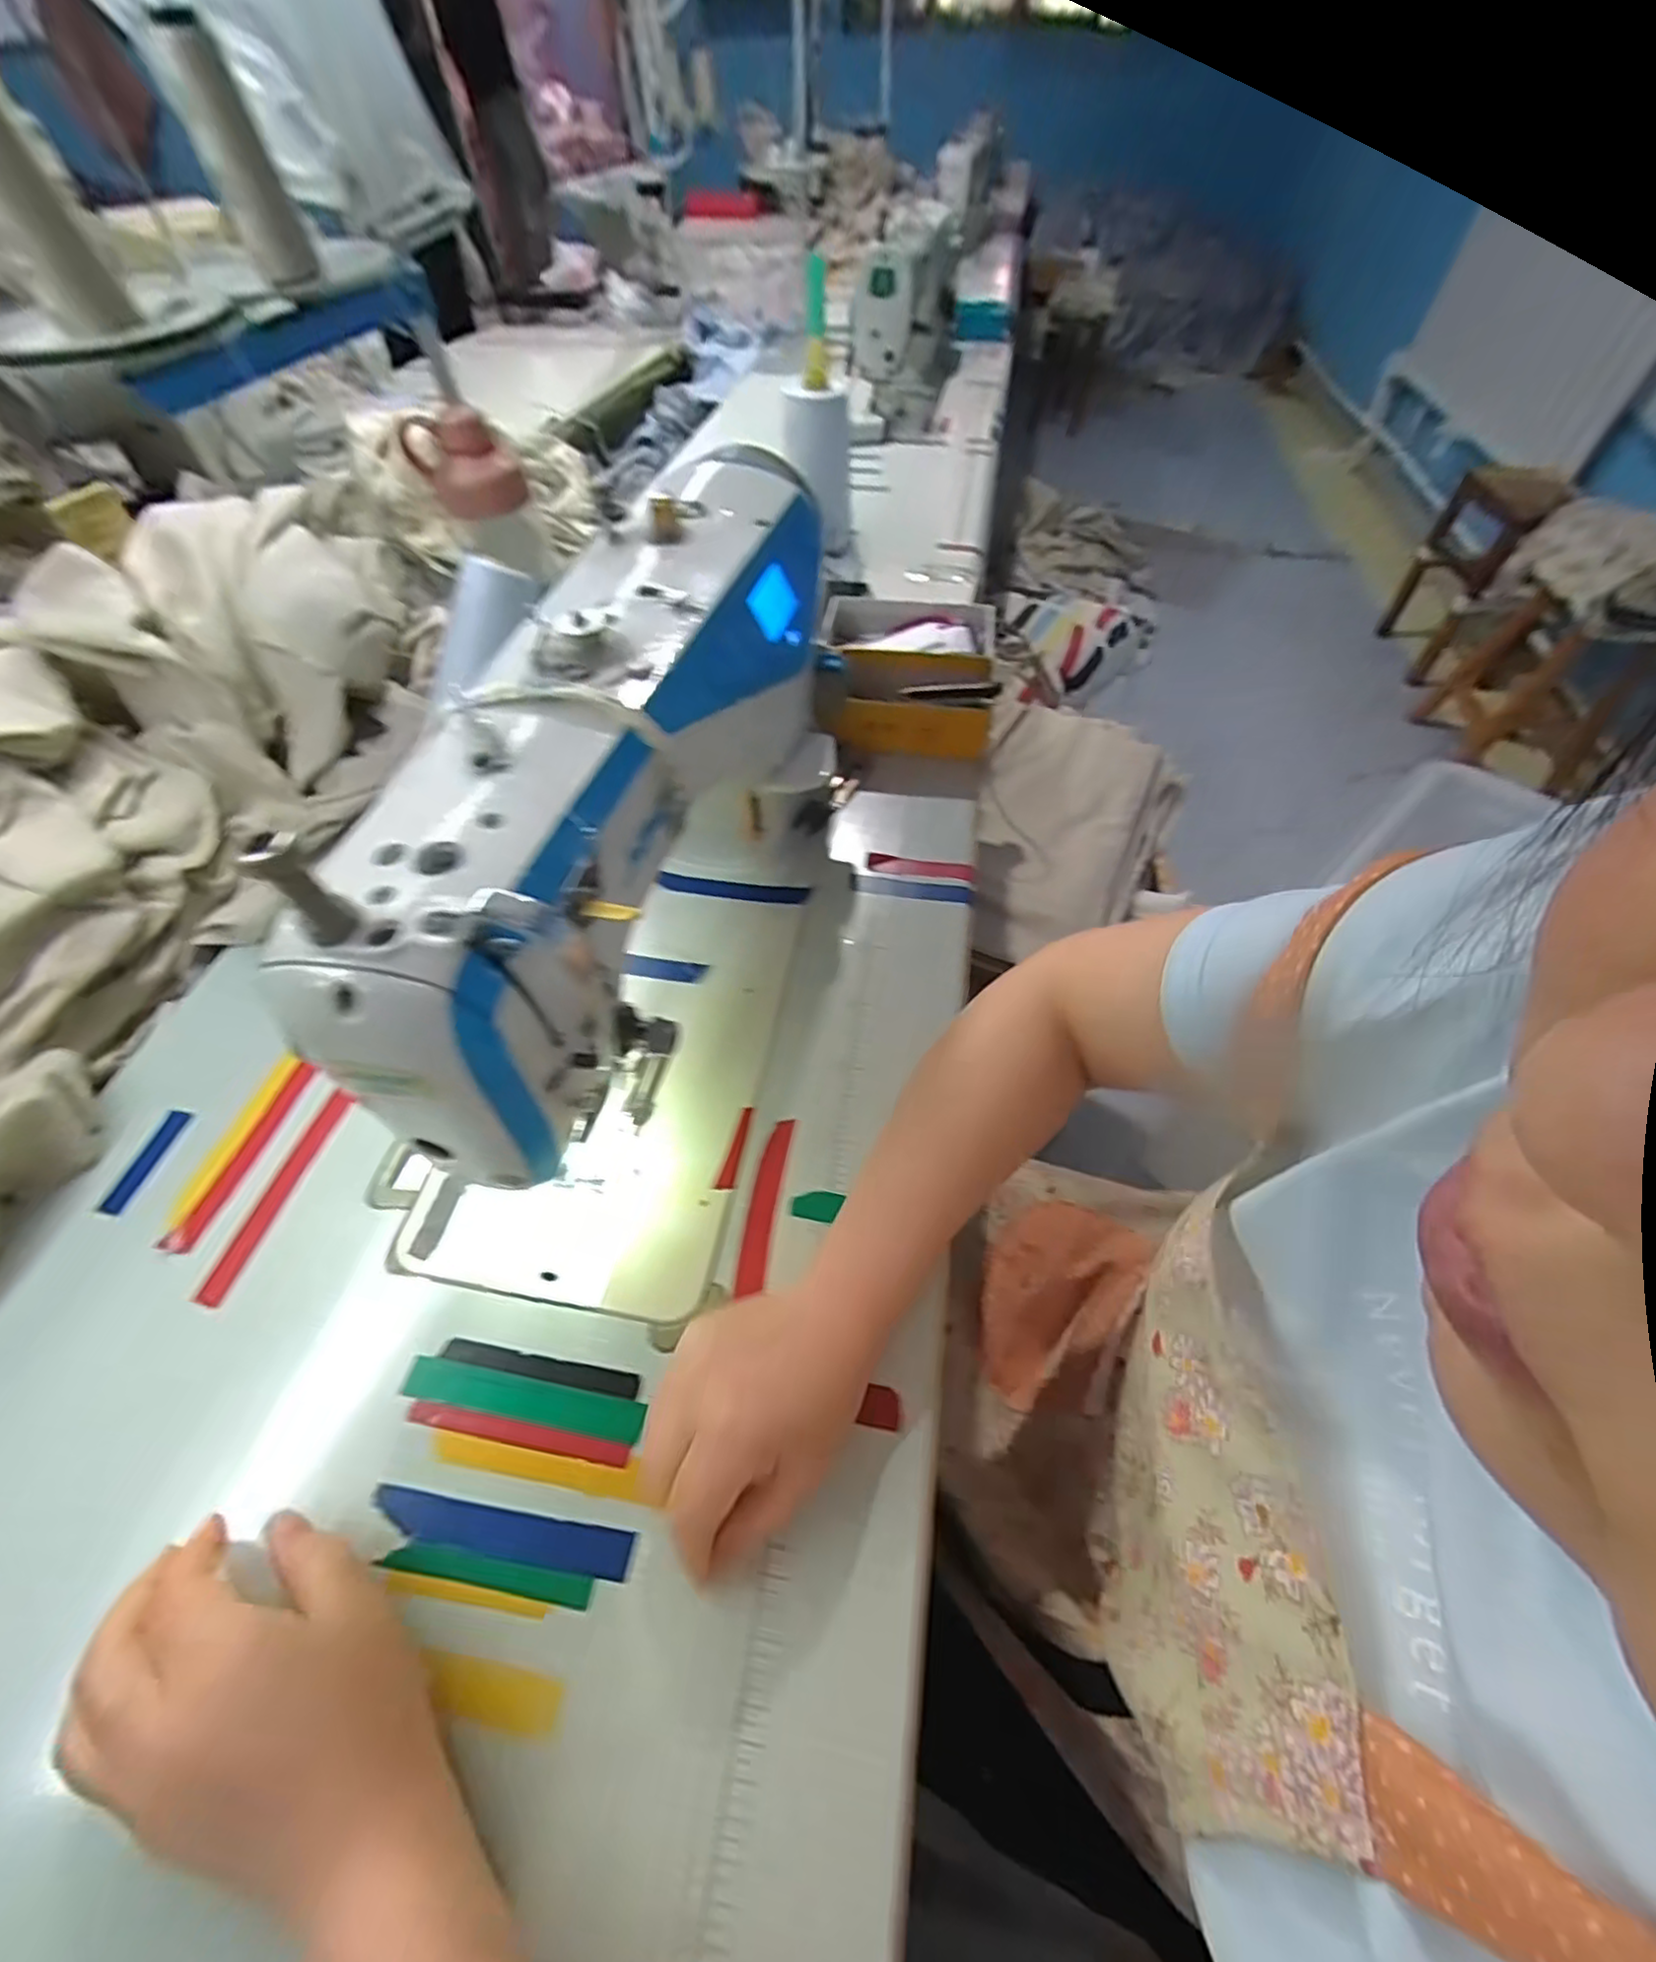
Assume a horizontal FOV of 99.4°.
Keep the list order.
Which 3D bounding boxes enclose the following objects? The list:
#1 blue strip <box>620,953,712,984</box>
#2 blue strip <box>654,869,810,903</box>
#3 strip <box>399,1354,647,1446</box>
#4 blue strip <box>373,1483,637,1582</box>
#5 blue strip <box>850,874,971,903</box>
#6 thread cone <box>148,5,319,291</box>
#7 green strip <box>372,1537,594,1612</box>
[{"bbox_3d":[-0.117,-0.009,0.502,0.062,0.004,0.017,7,54,7],"label":"blue strip"},{"bbox_3d":[-0.074,-0.073,0.546,0.119,0.007,0.018,6,54,6],"label":"blue strip"},{"bbox_3d":[-0.150,0.204,0.344,0.121,0.004,0.019,7,54,7],"label":"strip"},{"bbox_3d":[-0.148,0.246,0.314,0.121,0.004,0.017,6,54,6],"label":"blue strip"},{"bbox_3d":[0.064,-0.071,0.541,0.094,0.004,0.015,8,54,8],"label":"blue strip"},{"bbox_3d":[-0.352,-0.493,0.422,0.032,0.105,0.030,-24,56,-15],"label":"thread cone"},{"bbox_3d":[-0.148,0.258,0.307,0.091,0.004,0.012,7,54,7],"label":"green strip"}]

